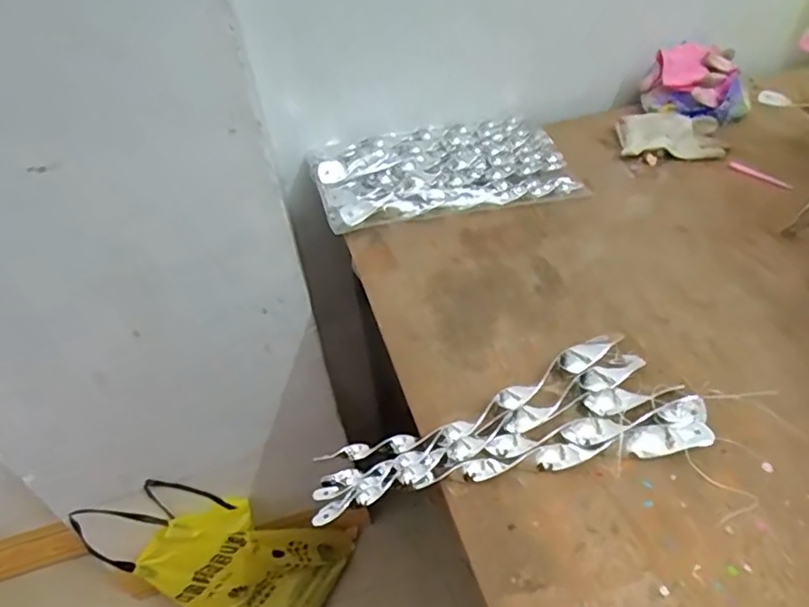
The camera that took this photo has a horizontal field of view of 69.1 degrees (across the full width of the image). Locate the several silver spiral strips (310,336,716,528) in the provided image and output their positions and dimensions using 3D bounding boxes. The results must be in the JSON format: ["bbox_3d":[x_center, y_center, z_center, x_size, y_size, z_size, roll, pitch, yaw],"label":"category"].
[{"bbox_3d":[0.075,0.089,0.455,0.290,0.027,0.116,-10,42,-5],"label":"several silver spiral strips"}]

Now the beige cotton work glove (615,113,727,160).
[{"bbox_3d":[0.337,-0.213,0.742,0.122,0.034,0.069,-1,42,6],"label":"beige cotton work glove"}]

